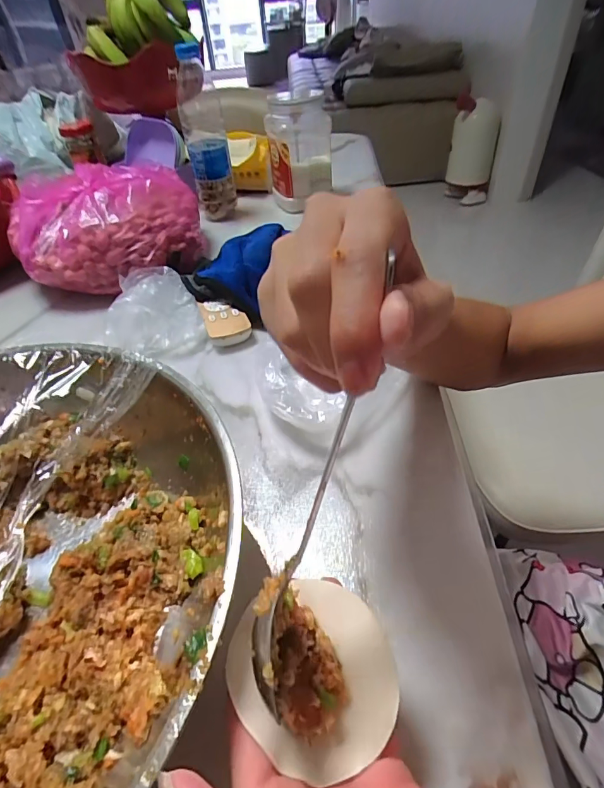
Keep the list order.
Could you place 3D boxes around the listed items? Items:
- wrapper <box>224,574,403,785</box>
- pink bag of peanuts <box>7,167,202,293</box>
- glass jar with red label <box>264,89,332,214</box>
[{"bbox_3d":[0.005,0.118,0.180,0.067,0.036,0.063,-3,44,3],"label":"wrapper"},{"bbox_3d":[-0.247,-0.211,0.544,0.220,0.122,0.165,-17,46,-12],"label":"pink bag of peanuts"},{"bbox_3d":[-0.002,-0.378,0.675,0.097,0.172,0.074,-3,44,3],"label":"glass jar with red label"}]

